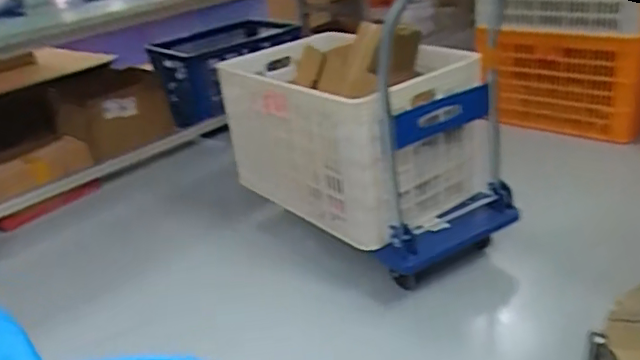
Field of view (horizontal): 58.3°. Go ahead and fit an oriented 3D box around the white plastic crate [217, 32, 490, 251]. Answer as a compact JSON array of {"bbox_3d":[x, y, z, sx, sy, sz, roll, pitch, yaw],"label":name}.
[{"bbox_3d":[0.099,-0.152,1.744,0.529,0.435,0.753,-27,31,-35],"label":"white plastic crate"}]

